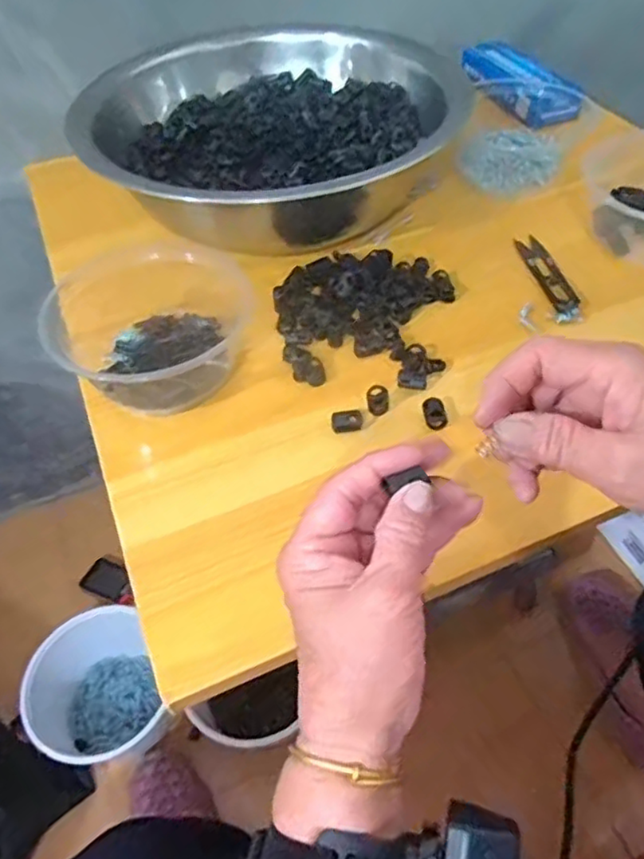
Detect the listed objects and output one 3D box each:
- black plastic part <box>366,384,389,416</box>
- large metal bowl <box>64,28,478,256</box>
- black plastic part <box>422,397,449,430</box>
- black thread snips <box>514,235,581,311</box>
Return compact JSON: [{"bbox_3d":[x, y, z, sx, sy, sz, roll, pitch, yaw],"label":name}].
[{"bbox_3d":[0.036,-0.020,0.414,0.013,0.015,0.013,-1,50,1],"label":"black plastic part"},{"bbox_3d":[-0.049,-0.255,0.559,0.252,0.105,0.300,18,53,17],"label":"large metal bowl"},{"bbox_3d":[0.073,-0.013,0.412,0.012,0.012,0.023,-9,50,-5],"label":"black plastic part"},{"bbox_3d":[0.177,-0.125,0.500,0.025,0.014,0.104,-8,50,-4],"label":"black thread snips"}]

